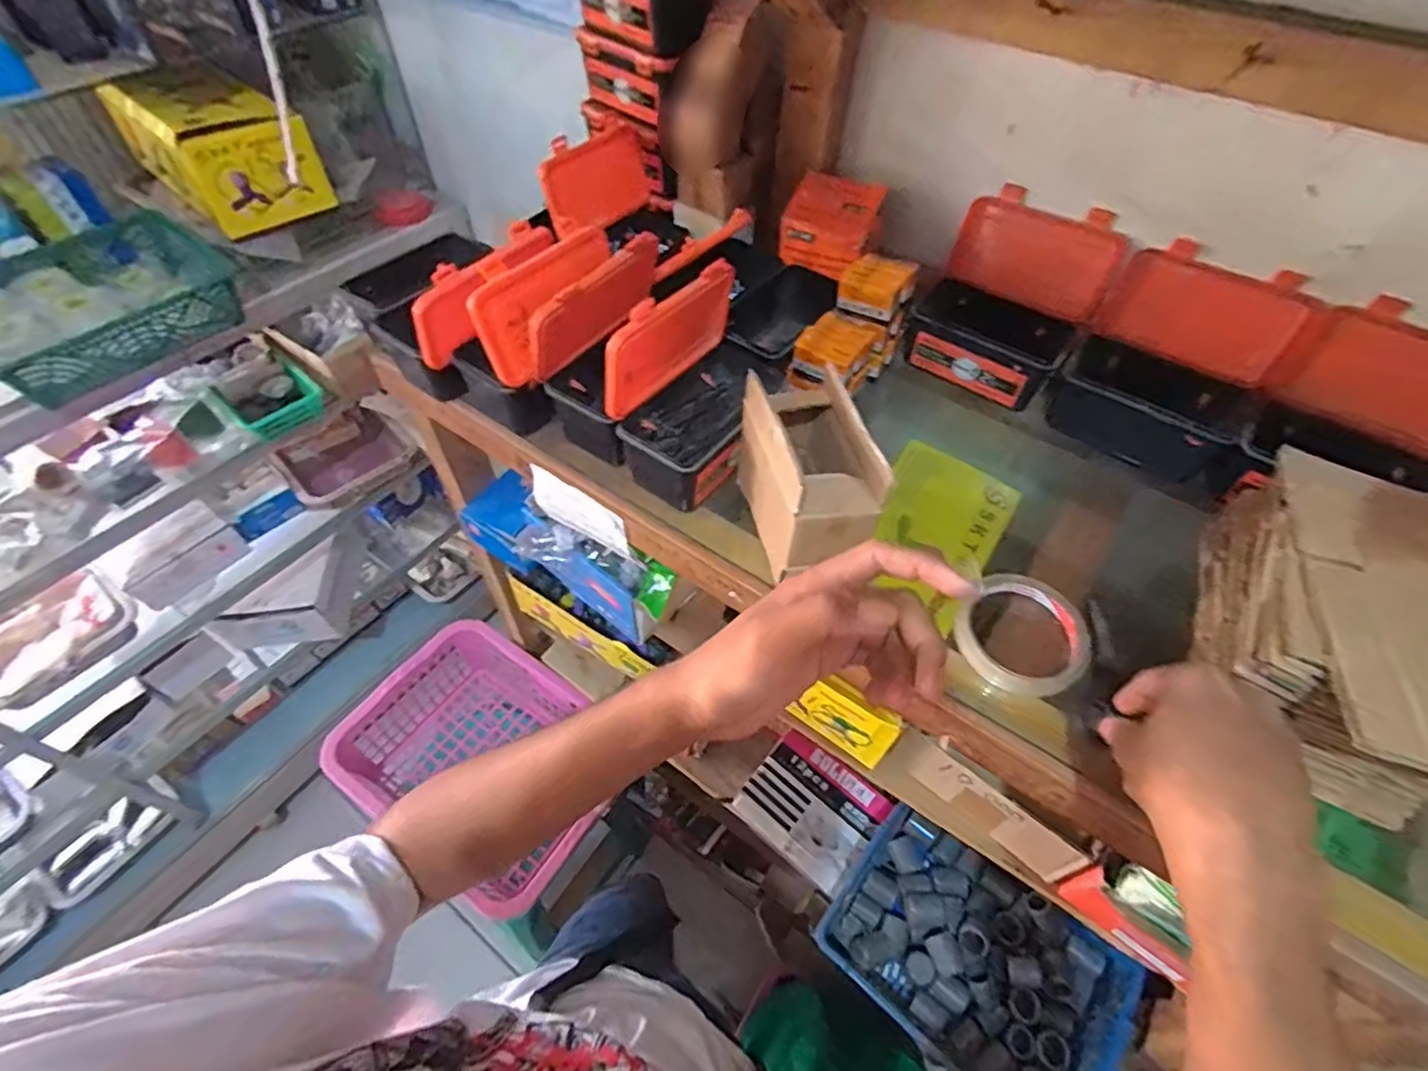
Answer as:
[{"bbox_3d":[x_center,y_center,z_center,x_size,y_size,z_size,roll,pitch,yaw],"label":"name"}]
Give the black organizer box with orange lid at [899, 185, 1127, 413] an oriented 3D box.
[{"bbox_3d":[0.277,-0.223,0.604,0.144,0.132,0.122,32,58,20],"label":"black organizer box with orange lid"}]

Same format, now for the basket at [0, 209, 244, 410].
[{"bbox_3d":[-0.815,-0.310,0.851,0.226,0.103,0.294,34,59,21],"label":"basket"}]

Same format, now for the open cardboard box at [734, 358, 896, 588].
[{"bbox_3d":[0.067,-0.051,0.467,0.069,0.097,0.135,-10,54,-9],"label":"open cardboard box"}]

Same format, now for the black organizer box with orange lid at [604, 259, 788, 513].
[{"bbox_3d":[-0.006,-0.127,0.514,0.084,0.143,0.162,25,56,16],"label":"black organizer box with orange lid"}]

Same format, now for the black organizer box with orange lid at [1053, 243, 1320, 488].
[{"bbox_3d":[0.398,-0.150,0.556,0.144,0.133,0.128,38,60,24],"label":"black organizer box with orange lid"}]

